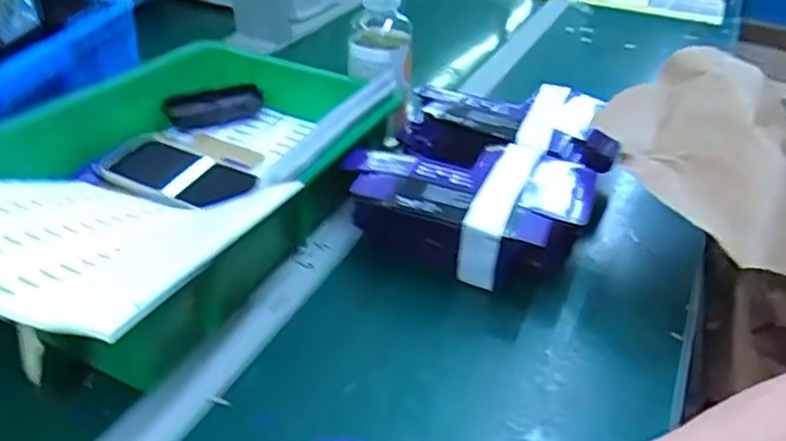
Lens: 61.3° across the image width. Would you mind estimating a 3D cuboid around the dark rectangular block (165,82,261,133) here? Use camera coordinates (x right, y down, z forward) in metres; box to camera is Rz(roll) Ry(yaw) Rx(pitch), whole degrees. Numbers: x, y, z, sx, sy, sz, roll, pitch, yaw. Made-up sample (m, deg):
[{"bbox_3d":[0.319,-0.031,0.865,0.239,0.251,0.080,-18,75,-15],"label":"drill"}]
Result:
[{"bbox_3d":[-0.200,-0.129,0.753,0.106,0.024,0.047,-19,41,-30],"label":"dark rectangular block"}]

